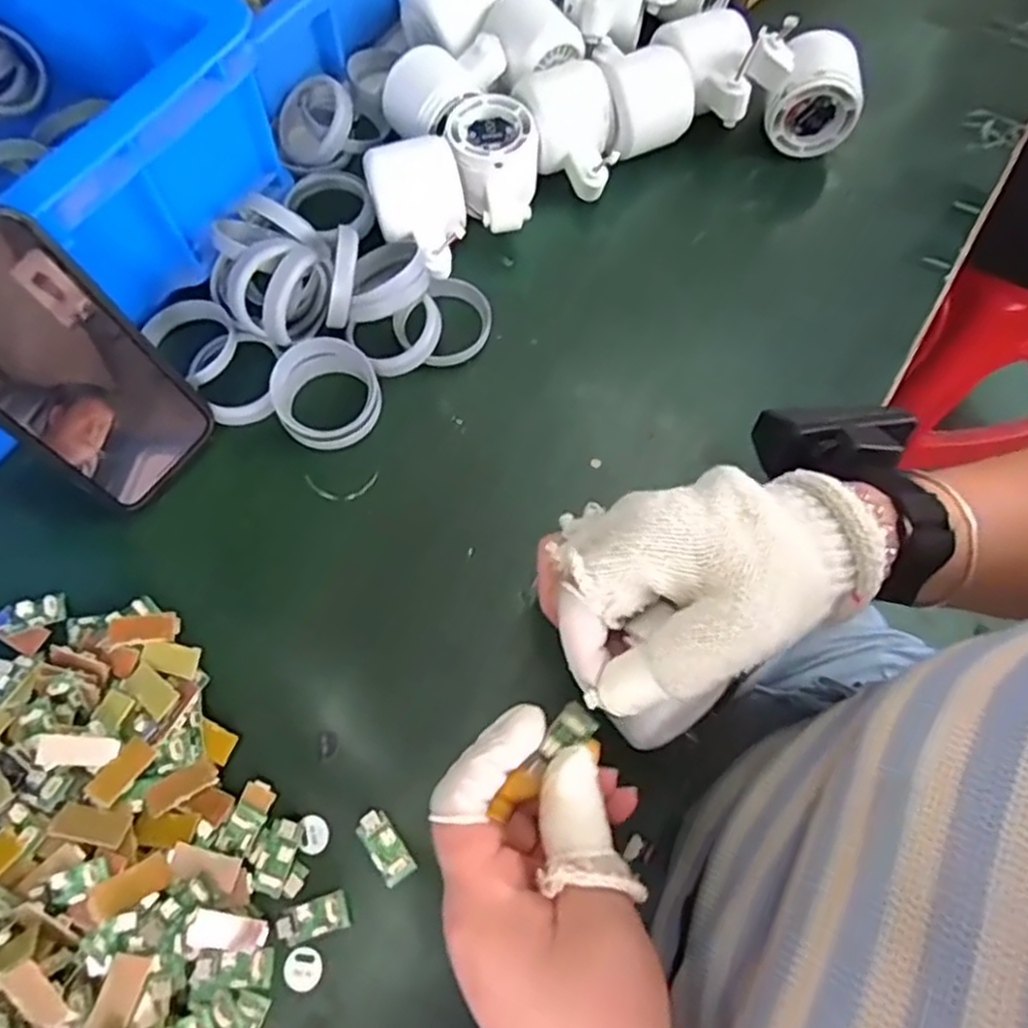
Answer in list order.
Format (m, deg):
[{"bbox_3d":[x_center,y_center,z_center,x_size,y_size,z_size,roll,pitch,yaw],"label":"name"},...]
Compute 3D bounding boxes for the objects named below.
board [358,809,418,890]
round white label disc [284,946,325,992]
[{"bbox_3d":[-0.059,0.154,0.334,0.016,0.008,0.032,-33,73,-13],"label":"board"},{"bbox_3d":[-0.095,0.204,0.324,0.016,0.004,0.017,0,69,-1],"label":"round white label disc"}]

